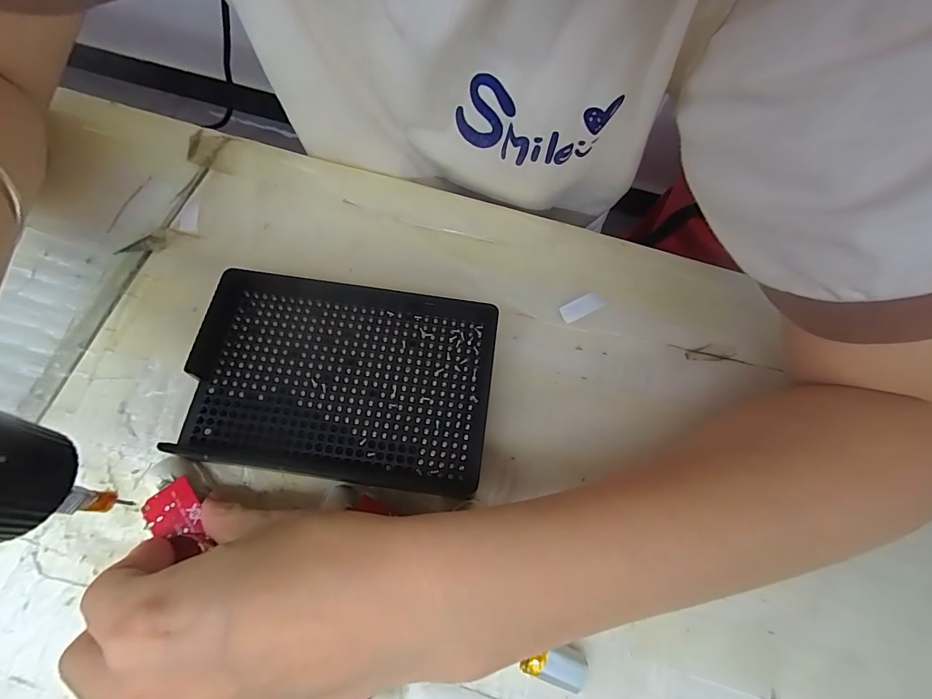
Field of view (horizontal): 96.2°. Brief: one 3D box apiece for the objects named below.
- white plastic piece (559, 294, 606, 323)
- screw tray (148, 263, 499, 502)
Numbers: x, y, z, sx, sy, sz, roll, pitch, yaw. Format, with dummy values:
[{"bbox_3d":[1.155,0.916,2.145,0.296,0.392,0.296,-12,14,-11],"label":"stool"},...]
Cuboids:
[{"bbox_3d":[0.065,-0.024,0.233,0.025,0.004,0.009,-25,71,-10],"label":"white plastic piece"},{"bbox_3d":[-0.058,0.013,0.204,0.135,0.026,0.093,8,69,2],"label":"screw tray"}]

